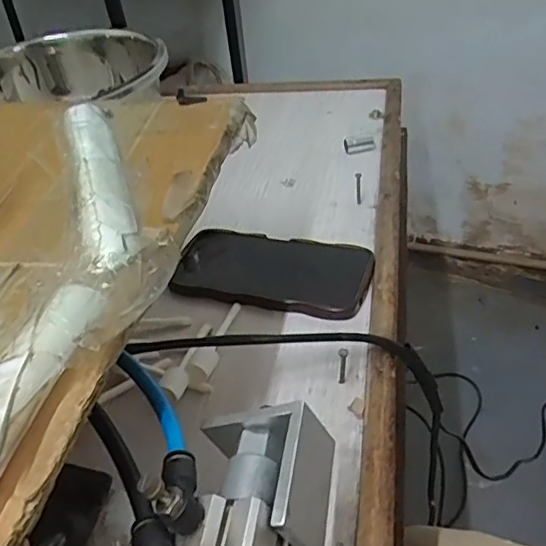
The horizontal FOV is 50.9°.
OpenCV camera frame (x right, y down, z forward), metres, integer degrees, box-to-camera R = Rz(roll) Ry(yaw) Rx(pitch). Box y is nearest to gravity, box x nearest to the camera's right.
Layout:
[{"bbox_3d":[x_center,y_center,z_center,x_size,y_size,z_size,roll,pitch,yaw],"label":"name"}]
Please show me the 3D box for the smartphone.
[{"bbox_3d":[-0.002,-0.004,0.489,0.165,0.016,0.080,10,42,17],"label":"smartphone"}]

